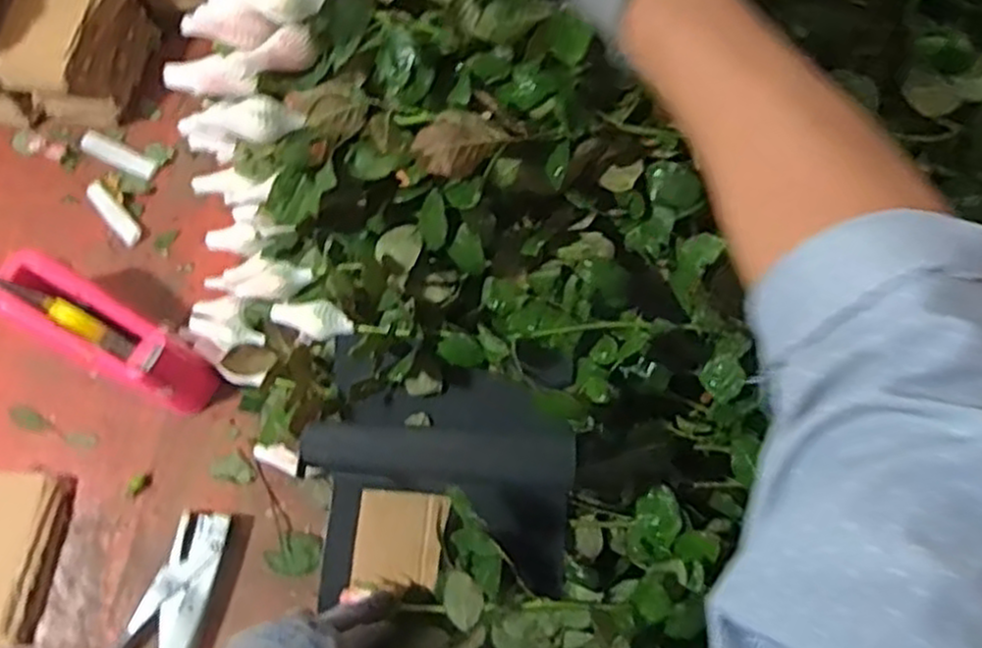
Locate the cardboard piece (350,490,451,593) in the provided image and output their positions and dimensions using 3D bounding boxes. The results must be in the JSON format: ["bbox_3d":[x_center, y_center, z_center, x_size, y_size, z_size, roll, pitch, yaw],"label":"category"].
[{"bbox_3d":[-0.080,0.190,0.671,0.077,0.012,0.080,4,70,1],"label":"cardboard piece"}]

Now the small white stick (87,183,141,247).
[{"bbox_3d":[-0.422,-0.124,0.849,0.025,0.008,0.088,-43,76,-14],"label":"small white stick"}]

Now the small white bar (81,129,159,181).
[{"bbox_3d":[-0.422,-0.193,0.864,0.090,0.011,0.029,24,72,8],"label":"small white bar"}]

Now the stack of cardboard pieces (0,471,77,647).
[{"bbox_3d":[-0.449,0.215,0.704,0.083,0.027,0.151,5,70,1],"label":"stack of cardboard pieces"}]

